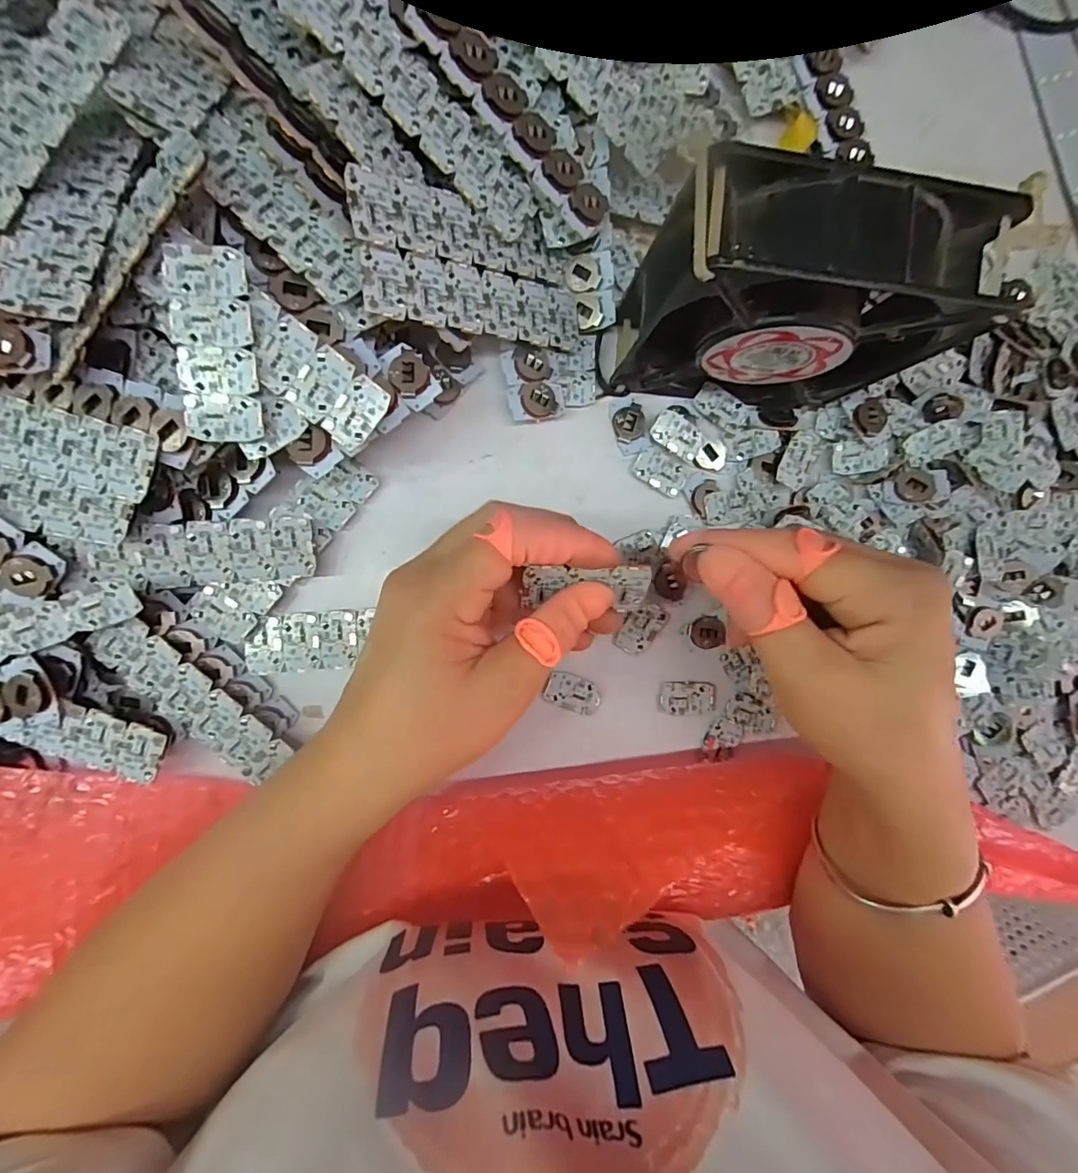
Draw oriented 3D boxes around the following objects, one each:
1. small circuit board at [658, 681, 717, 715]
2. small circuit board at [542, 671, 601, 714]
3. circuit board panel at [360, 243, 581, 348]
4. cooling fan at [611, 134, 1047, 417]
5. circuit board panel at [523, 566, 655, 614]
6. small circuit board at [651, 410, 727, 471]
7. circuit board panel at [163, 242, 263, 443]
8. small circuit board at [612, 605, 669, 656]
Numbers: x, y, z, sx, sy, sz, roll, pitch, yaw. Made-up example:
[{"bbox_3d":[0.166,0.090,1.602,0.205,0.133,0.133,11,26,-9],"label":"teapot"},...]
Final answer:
[{"bbox_3d":[0.082,0.061,0.282,0.032,0.004,0.017,0,90,-7],"label":"small circuit board"},{"bbox_3d":[0.019,0.058,0.276,0.030,0.004,0.019,22,88,-6],"label":"small circuit board"},{"bbox_3d":[-0.026,-0.132,0.239,0.106,0.004,0.029,-6,91,-31],"label":"circuit board panel"},{"bbox_3d":[0.100,-0.118,0.222,0.132,0.112,0.044,2,93,-7],"label":"cooling fan"},{"bbox_3d":[0.021,0.000,0.222,0.053,0.026,0.004,0,47,-6],"label":"circuit board panel"},{"bbox_3d":[0.082,-0.078,0.277,0.044,0.004,0.019,27,87,-6],"label":"small circuit board"},{"bbox_3d":[-0.130,-0.096,0.207,0.028,0.005,0.071,0,104,-7],"label":"circuit board panel"},{"bbox_3d":[0.056,0.023,0.280,0.019,0.004,0.031,37,86,-6],"label":"small circuit board"}]

